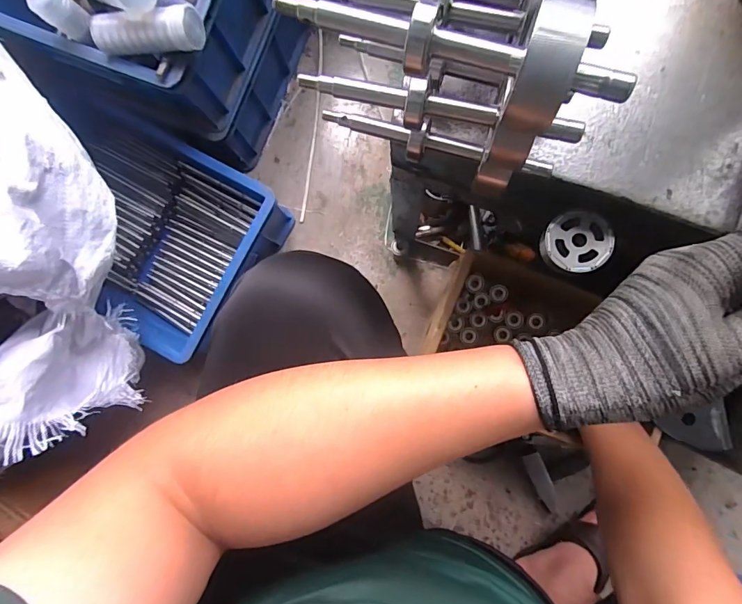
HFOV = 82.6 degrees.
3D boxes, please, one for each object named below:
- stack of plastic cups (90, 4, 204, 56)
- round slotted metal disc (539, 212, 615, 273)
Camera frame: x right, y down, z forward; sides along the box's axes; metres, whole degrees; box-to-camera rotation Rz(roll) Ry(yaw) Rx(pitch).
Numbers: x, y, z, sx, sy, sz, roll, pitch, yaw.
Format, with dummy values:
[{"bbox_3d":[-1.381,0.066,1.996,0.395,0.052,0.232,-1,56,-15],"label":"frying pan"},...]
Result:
[{"bbox_3d":[-0.256,-0.308,0.477,0.126,0.041,0.044,0,88,4],"label":"stack of plastic cups"},{"bbox_3d":[0.168,-0.049,0.344,0.054,0.009,0.049,2,88,4],"label":"round slotted metal disc"}]

